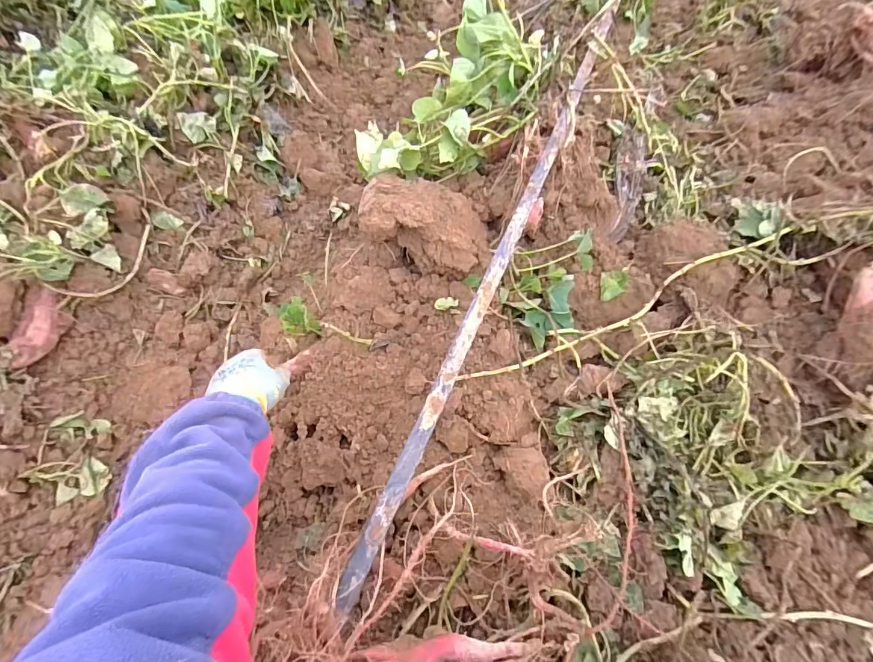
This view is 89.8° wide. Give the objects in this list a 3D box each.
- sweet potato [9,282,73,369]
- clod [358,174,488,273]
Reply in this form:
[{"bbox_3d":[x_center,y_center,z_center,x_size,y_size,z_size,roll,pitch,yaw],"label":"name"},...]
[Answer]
[{"bbox_3d":[-0.728,-0.005,0.807,0.047,0.061,0.153,6,78,1],"label":"sweet potato"},{"bbox_3d":[-0.010,-0.179,0.695,0.186,0.141,0.164,5,58,1],"label":"clod"}]

